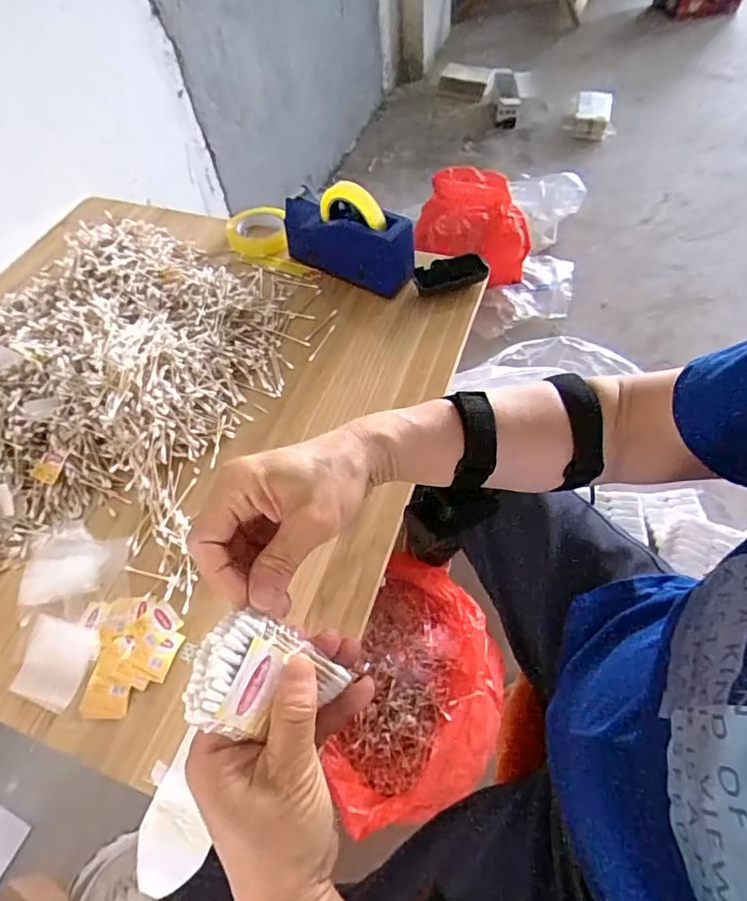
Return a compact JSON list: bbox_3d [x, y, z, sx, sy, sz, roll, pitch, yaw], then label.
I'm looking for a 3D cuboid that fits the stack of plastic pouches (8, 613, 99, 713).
[{"bbox_3d":[-0.342,0.224,0.539,0.085,0.013,0.079,15,60,14],"label":"stack of plastic pouches"}]

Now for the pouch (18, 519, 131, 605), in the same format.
[{"bbox_3d":[-0.346,0.126,0.589,0.110,0.018,0.094,-9,58,-1],"label":"pouch"}]

